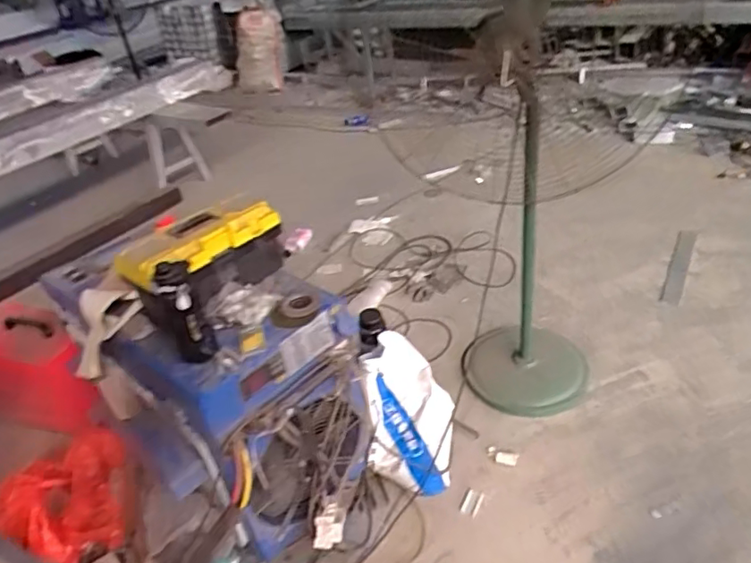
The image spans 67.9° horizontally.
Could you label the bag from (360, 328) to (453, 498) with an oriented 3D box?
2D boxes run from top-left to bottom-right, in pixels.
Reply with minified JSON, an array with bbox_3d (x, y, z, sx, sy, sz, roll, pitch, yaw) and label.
[{"bbox_3d":[0.100,0.373,1.635,0.231,0.335,0.338,-6,37,2],"label":"bag"}]

